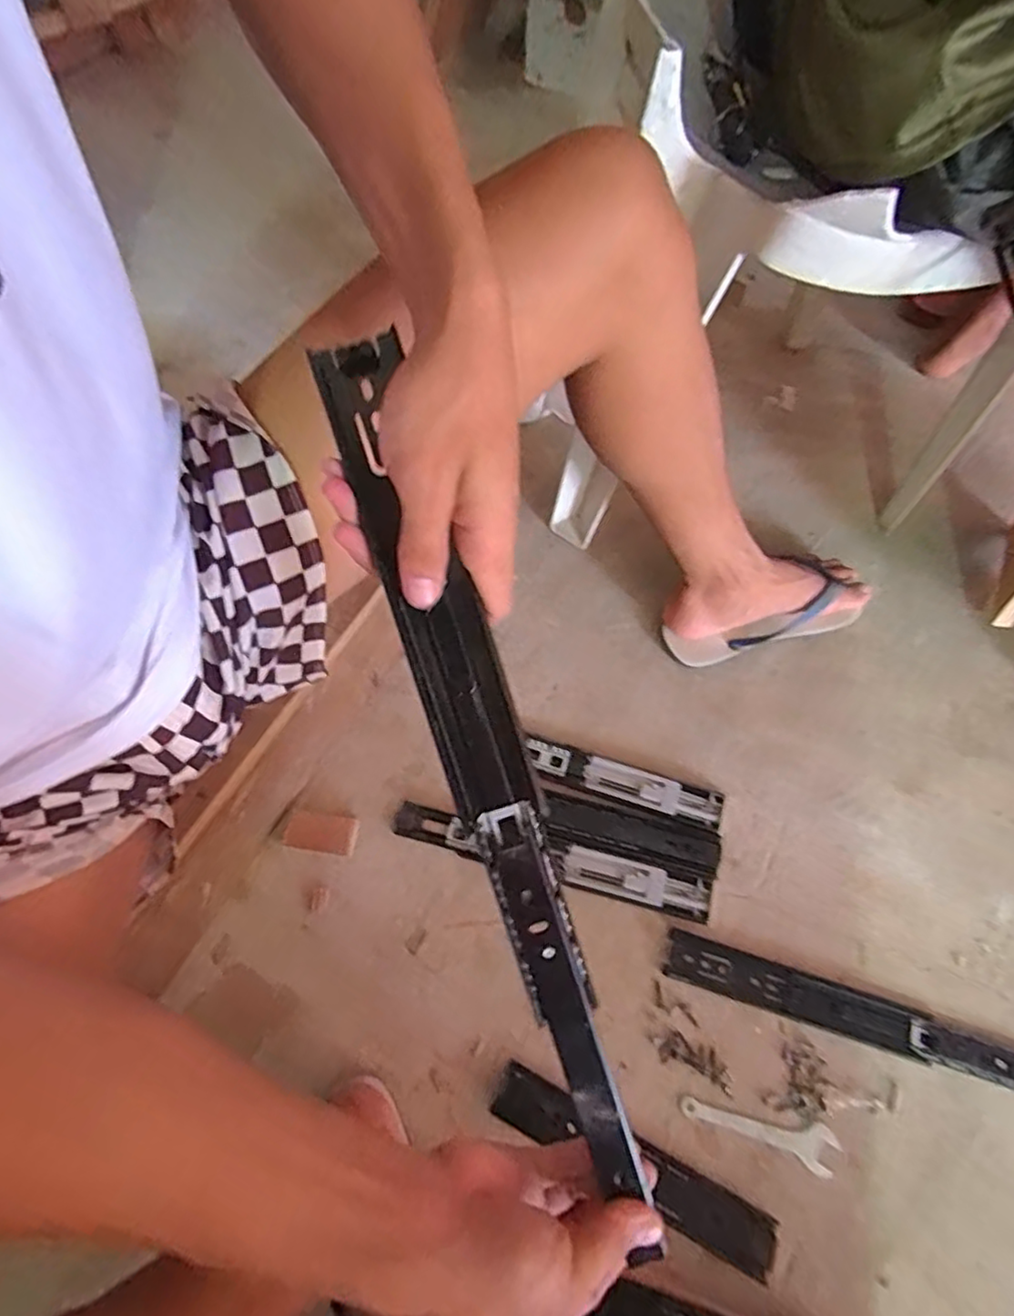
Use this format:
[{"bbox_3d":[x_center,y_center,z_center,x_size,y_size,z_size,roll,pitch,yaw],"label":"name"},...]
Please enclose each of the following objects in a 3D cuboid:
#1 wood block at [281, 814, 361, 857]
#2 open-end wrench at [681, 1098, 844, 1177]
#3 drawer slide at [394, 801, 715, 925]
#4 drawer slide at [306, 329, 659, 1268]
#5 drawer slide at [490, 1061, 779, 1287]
[{"bbox_3d":[-0.185,0.177,0.639,0.070,0.025,0.034,6,65,0],"label":"wood block"},{"bbox_3d":[0.219,0.412,0.558,0.137,0.004,0.035,16,66,4],"label":"open-end wrench"},{"bbox_3d":[0.045,0.197,0.640,0.317,0.008,0.050,16,66,4],"label":"drawer slide"},{"bbox_3d":[-0.007,0.062,0.319,0.043,0.021,0.443,-20,94,-12],"label":"drawer slide"},{"bbox_3d":[0.104,0.427,0.538,0.246,0.011,0.043,27,67,9],"label":"drawer slide"}]

